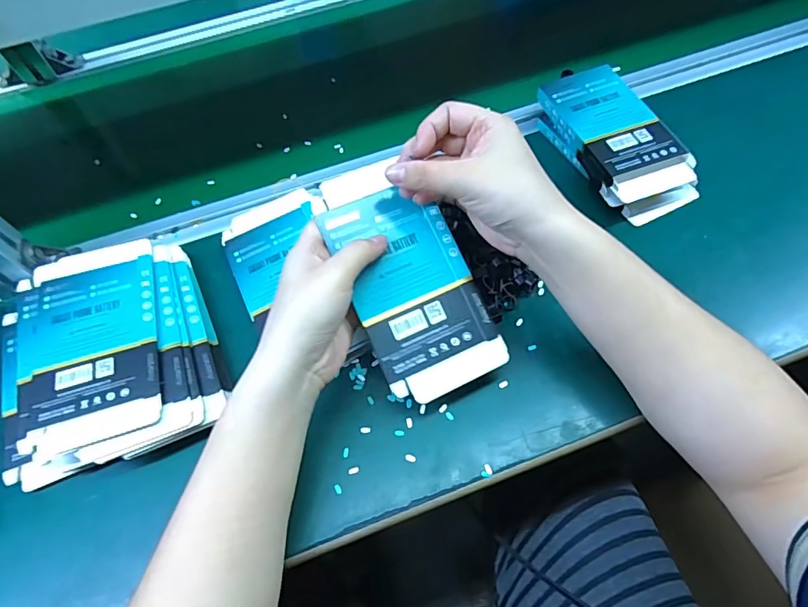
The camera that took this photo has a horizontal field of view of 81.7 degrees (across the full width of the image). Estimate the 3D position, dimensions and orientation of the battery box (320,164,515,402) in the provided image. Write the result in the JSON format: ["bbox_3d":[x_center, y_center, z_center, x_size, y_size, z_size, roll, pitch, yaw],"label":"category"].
[{"bbox_3d":[0.002,-0.020,0.341,0.087,0.005,0.173,-25,85,-10],"label":"battery box"}]

